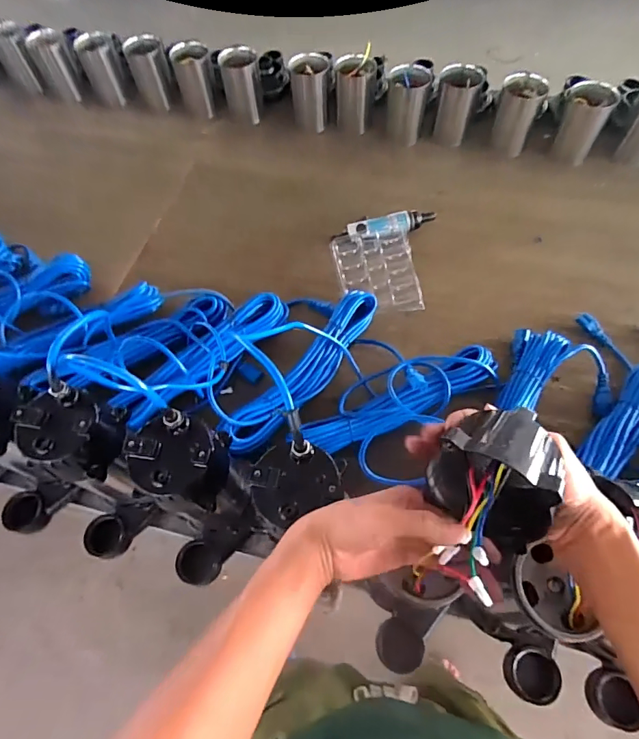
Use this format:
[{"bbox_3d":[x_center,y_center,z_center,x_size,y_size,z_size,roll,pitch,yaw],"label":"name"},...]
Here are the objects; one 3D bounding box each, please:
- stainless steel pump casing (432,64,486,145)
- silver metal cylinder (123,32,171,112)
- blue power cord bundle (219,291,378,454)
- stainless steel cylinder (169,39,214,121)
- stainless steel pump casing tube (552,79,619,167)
[{"bbox_3d":[0.301,-0.589,0.987,0.092,0.134,0.081,20,64,13],"label":"stainless steel pump casing"},{"bbox_3d":[-0.427,-0.745,1.110,0.093,0.148,0.098,-19,62,-8],"label":"silver metal cylinder"},{"bbox_3d":[-0.021,-0.003,0.703,0.075,0.060,0.334,33,68,19],"label":"blue power cord bundle"},{"bbox_3d":[-0.301,-0.720,1.092,0.088,0.123,0.091,19,64,13],"label":"stainless steel cylinder"},{"bbox_3d":[0.555,-0.522,0.937,0.085,0.131,0.078,12,62,9],"label":"stainless steel pump casing tube"}]

